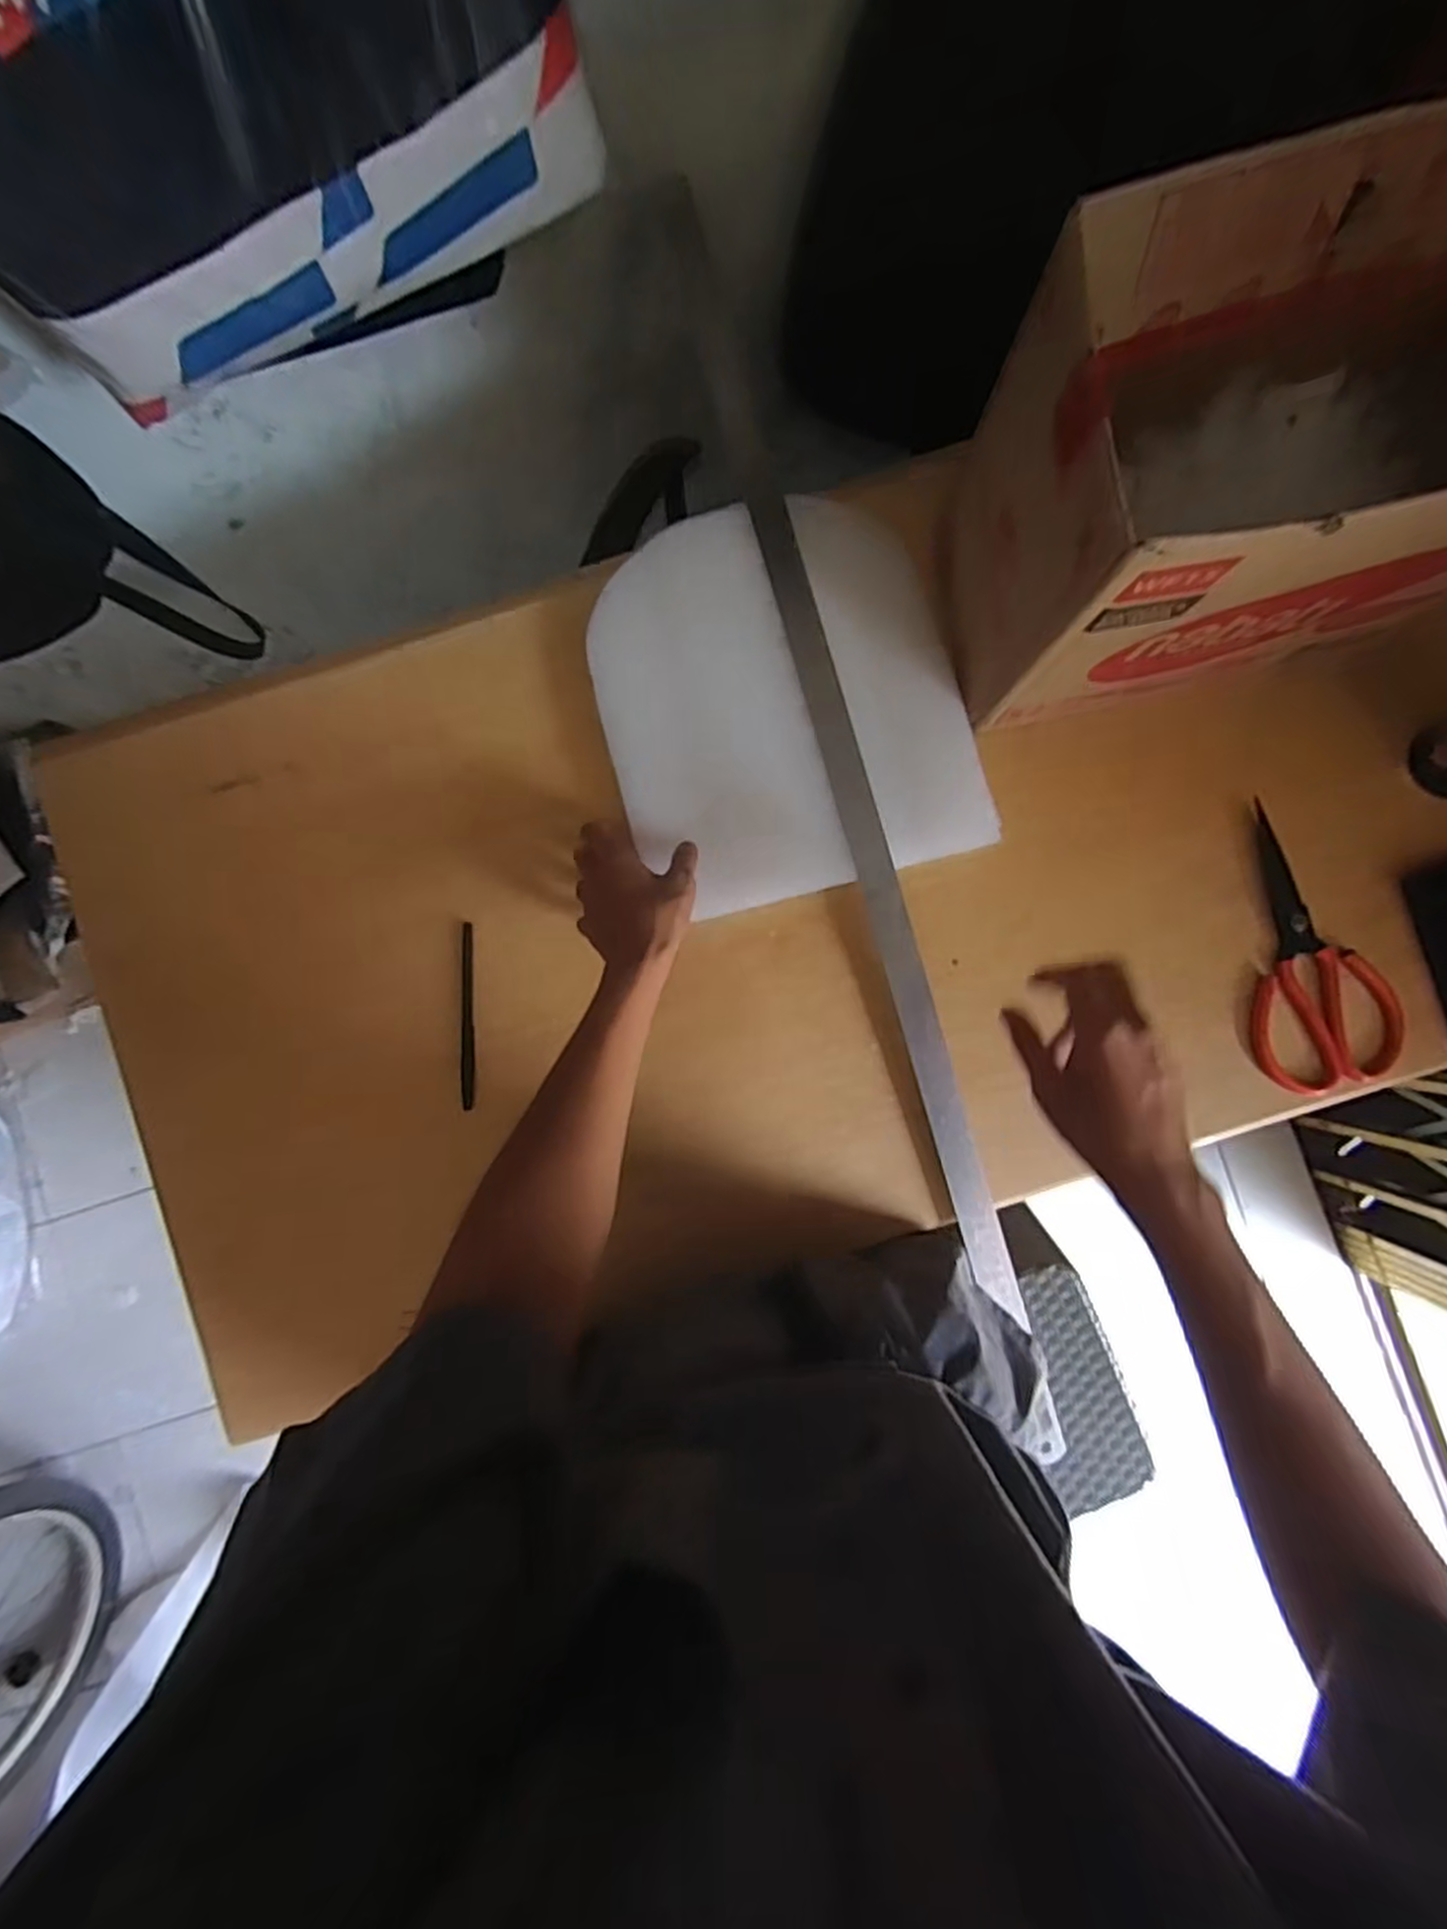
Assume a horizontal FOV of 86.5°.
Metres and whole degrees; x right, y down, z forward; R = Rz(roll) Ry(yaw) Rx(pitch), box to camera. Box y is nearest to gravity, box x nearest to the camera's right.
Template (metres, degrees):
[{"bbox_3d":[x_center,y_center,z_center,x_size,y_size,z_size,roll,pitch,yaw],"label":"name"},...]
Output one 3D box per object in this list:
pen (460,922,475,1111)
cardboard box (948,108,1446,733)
[{"bbox_3d":[-0.206,0.042,0.619,0.010,0.006,0.147,-2,89,1],"label":"pen"},{"bbox_3d":[0.329,-0.298,0.474,0.316,0.236,0.181,-11,88,1],"label":"cardboard box"}]

